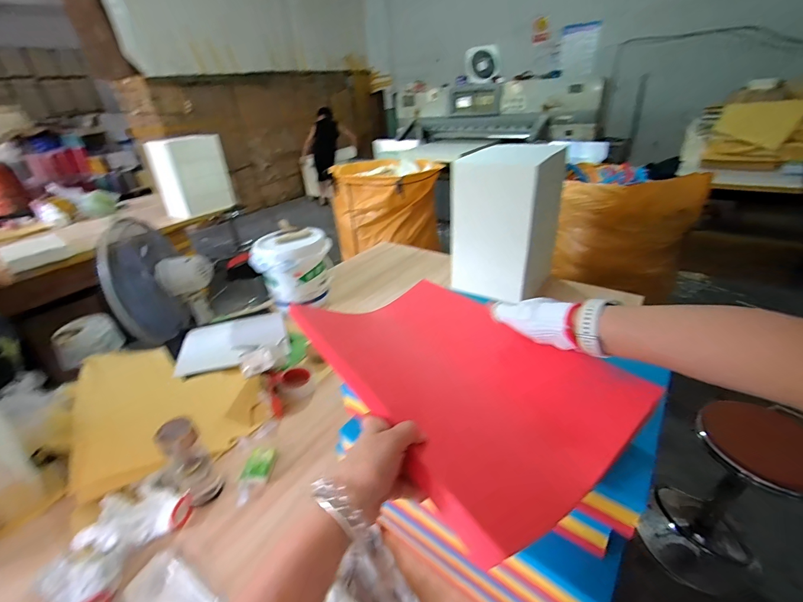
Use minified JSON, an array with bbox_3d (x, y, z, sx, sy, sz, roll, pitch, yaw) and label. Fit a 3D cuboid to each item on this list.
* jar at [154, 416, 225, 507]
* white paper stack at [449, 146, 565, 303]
[{"bbox_3d":[-0.422,0.319,0.717,0.071,0.187,0.067,-4,31,2],"label":"jar"},{"bbox_3d":[0.372,-0.271,1.277,0.271,0.435,0.308,21,39,36],"label":"white paper stack"}]

